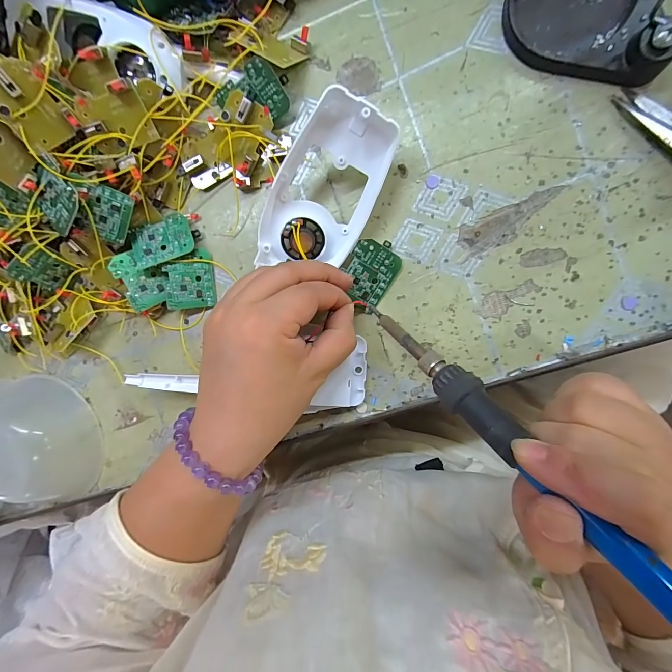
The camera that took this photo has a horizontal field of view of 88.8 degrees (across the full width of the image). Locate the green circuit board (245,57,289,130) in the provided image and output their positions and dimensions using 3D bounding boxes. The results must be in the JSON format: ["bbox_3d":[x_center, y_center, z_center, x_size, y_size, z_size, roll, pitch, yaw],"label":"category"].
[{"bbox_3d":[-0.043,-0.156,0.219,0.018,0.004,0.036,-29,118,9],"label":"green circuit board"}]

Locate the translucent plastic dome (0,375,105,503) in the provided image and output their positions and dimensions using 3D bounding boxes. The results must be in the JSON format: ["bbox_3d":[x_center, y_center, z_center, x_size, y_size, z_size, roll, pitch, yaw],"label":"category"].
[{"bbox_3d":[-0.240,0.089,0.278,0.090,0.033,0.095,1,96,10],"label":"translucent plastic dome"}]

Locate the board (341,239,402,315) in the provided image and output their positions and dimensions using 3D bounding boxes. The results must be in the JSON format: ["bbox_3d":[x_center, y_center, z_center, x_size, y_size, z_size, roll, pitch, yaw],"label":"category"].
[{"bbox_3d":[0.021,-0.040,0.226,0.033,0.004,0.046,30,102,-13],"label":"board"}]

